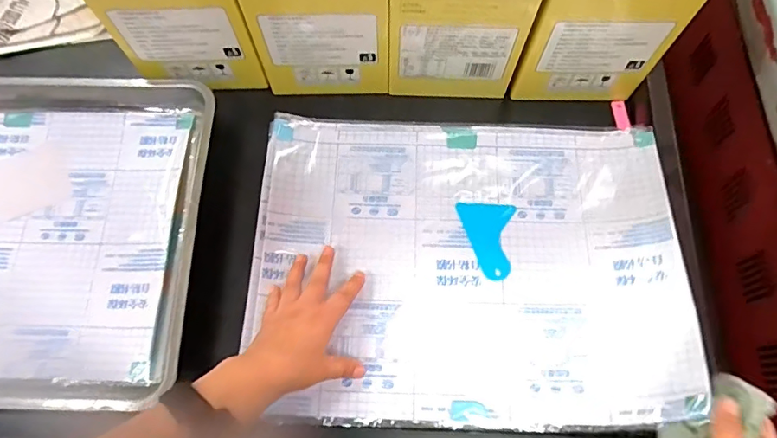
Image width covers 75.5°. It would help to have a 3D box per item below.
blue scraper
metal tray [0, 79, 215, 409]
[{"bbox_3d":[0.115,0.026,0.591,0.064,0.007,0.090,3,70,1],"label":"blue scraper"},{"bbox_3d":[-0.542,0.010,0.610,0.618,0.060,0.407,0,70,0],"label":"metal tray"}]

